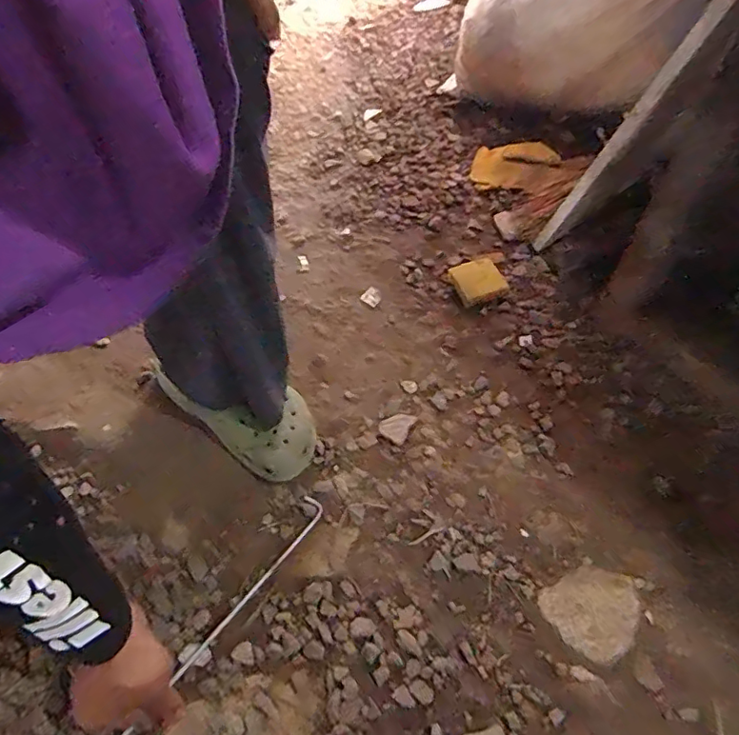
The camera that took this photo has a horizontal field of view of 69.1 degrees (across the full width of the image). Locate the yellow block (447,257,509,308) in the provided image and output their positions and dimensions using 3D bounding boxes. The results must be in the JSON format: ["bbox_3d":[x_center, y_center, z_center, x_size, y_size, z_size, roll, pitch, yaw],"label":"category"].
[{"bbox_3d":[0.184,-0.150,0.920,0.082,0.013,0.082,-19,57,-12],"label":"yellow block"}]

